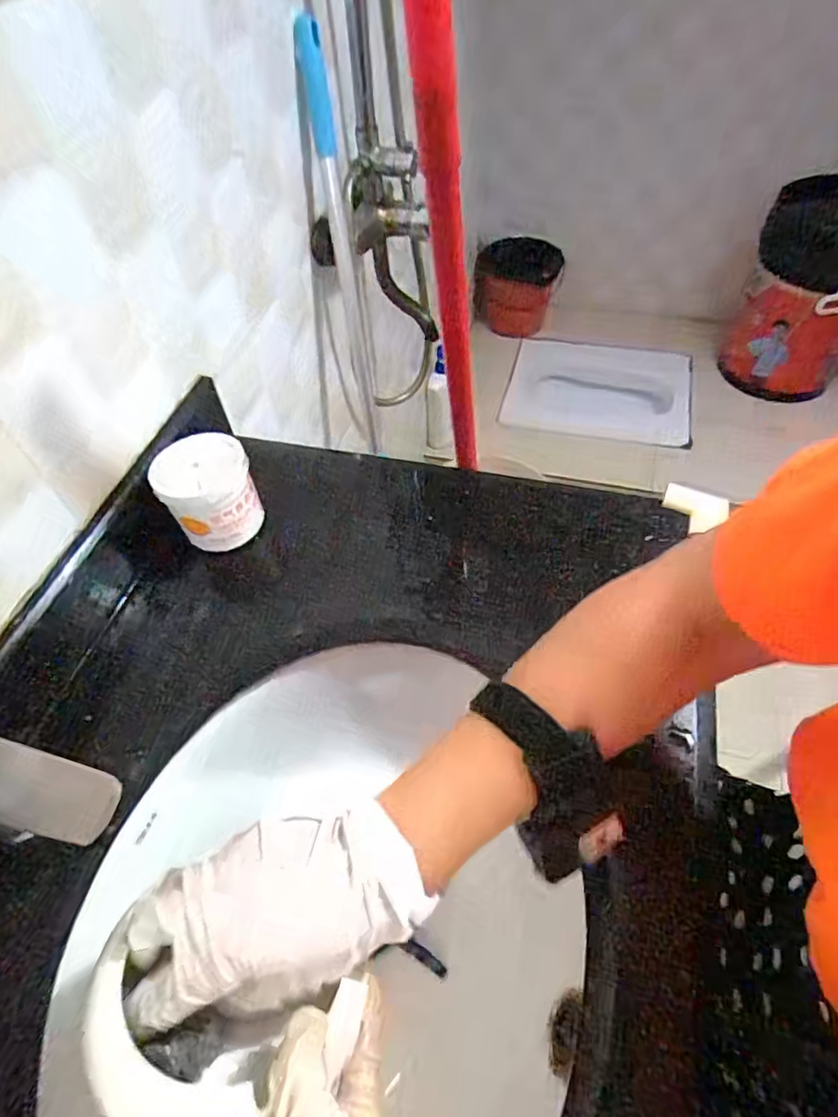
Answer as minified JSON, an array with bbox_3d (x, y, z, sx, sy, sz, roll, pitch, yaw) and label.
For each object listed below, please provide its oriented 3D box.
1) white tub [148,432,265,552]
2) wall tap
[{"bbox_3d":[-0.185,-0.059,0.527,0.078,0.079,0.074,-23,55,-13],"label":"white tub"},{"bbox_3d":[-0.034,-0.450,0.859,0.107,0.269,0.089,-3,53,2],"label":"wall tap"}]

